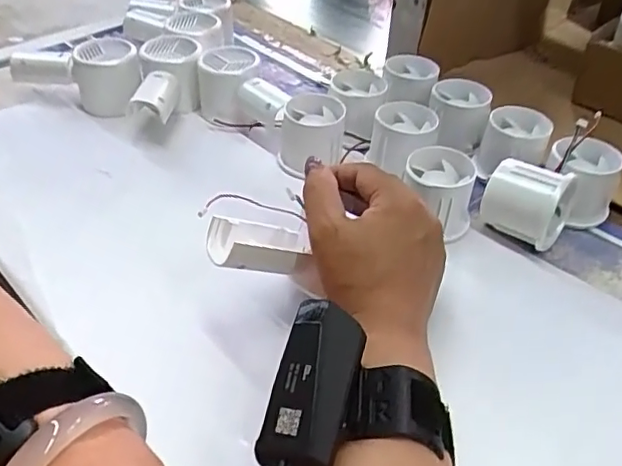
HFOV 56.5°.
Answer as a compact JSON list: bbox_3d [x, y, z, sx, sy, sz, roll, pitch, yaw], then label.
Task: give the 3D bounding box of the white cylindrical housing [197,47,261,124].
[{"bbox_3d":[-0.071,-0.136,0.538,0.056,0.055,0.060,2,42,-1],"label":"white cylindrical housing"}]

